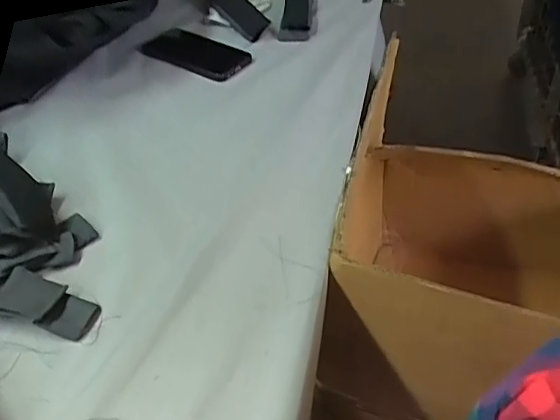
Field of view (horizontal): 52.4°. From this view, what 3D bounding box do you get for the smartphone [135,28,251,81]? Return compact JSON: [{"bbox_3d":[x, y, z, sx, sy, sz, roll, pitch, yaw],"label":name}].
[{"bbox_3d":[-0.123,-0.230,0.825,0.160,0.014,0.074,27,59,24],"label":"smartphone"}]

